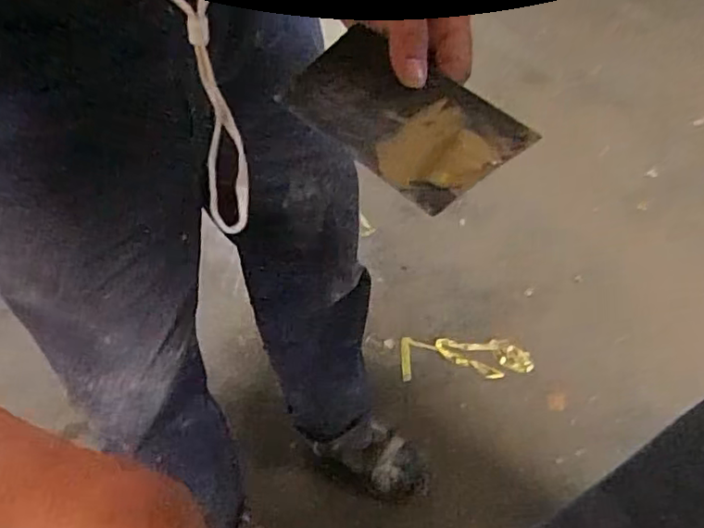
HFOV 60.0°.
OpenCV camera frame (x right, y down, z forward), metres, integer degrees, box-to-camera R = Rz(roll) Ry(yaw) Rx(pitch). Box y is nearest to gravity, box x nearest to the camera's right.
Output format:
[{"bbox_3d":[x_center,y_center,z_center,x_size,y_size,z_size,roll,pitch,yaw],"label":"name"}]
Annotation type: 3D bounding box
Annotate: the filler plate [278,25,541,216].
[{"bbox_3d":[0.025,-0.085,0.345,0.135,0.011,0.072,40,83,25],"label":"filler plate"}]

